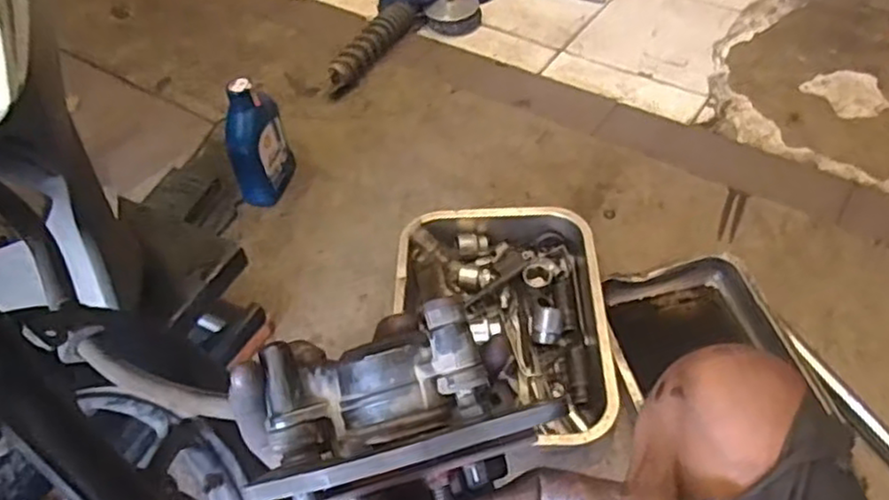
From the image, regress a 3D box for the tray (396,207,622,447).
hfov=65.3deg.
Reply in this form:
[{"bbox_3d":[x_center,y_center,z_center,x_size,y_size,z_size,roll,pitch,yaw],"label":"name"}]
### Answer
[{"bbox_3d":[0.073,0.096,0.903,0.263,0.075,0.365,-3,47,0],"label":"tray"}]

